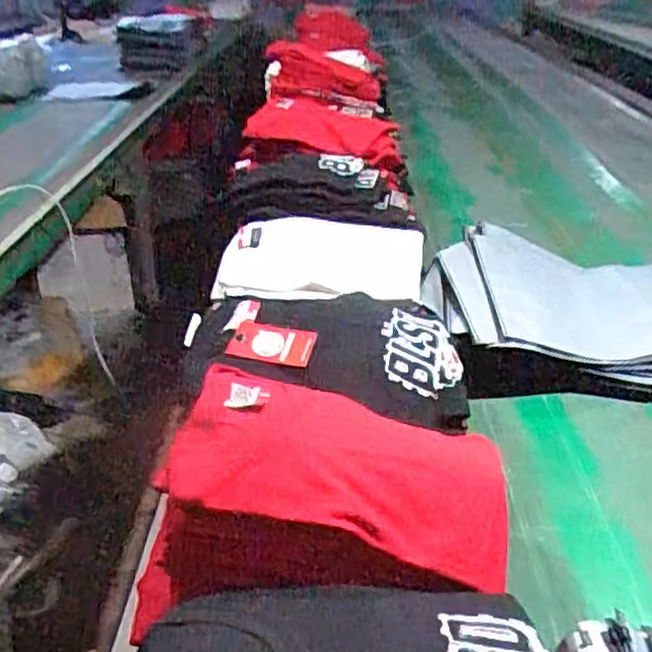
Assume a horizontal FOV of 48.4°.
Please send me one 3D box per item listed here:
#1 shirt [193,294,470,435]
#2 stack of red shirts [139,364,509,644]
[{"bbox_3d":[0.018,0.026,0.865,0.284,0.099,0.226,0,28,3],"label":"shirt"},{"bbox_3d":[0.004,0.127,0.641,0.306,0.103,0.210,-2,28,0],"label":"stack of red shirts"}]

